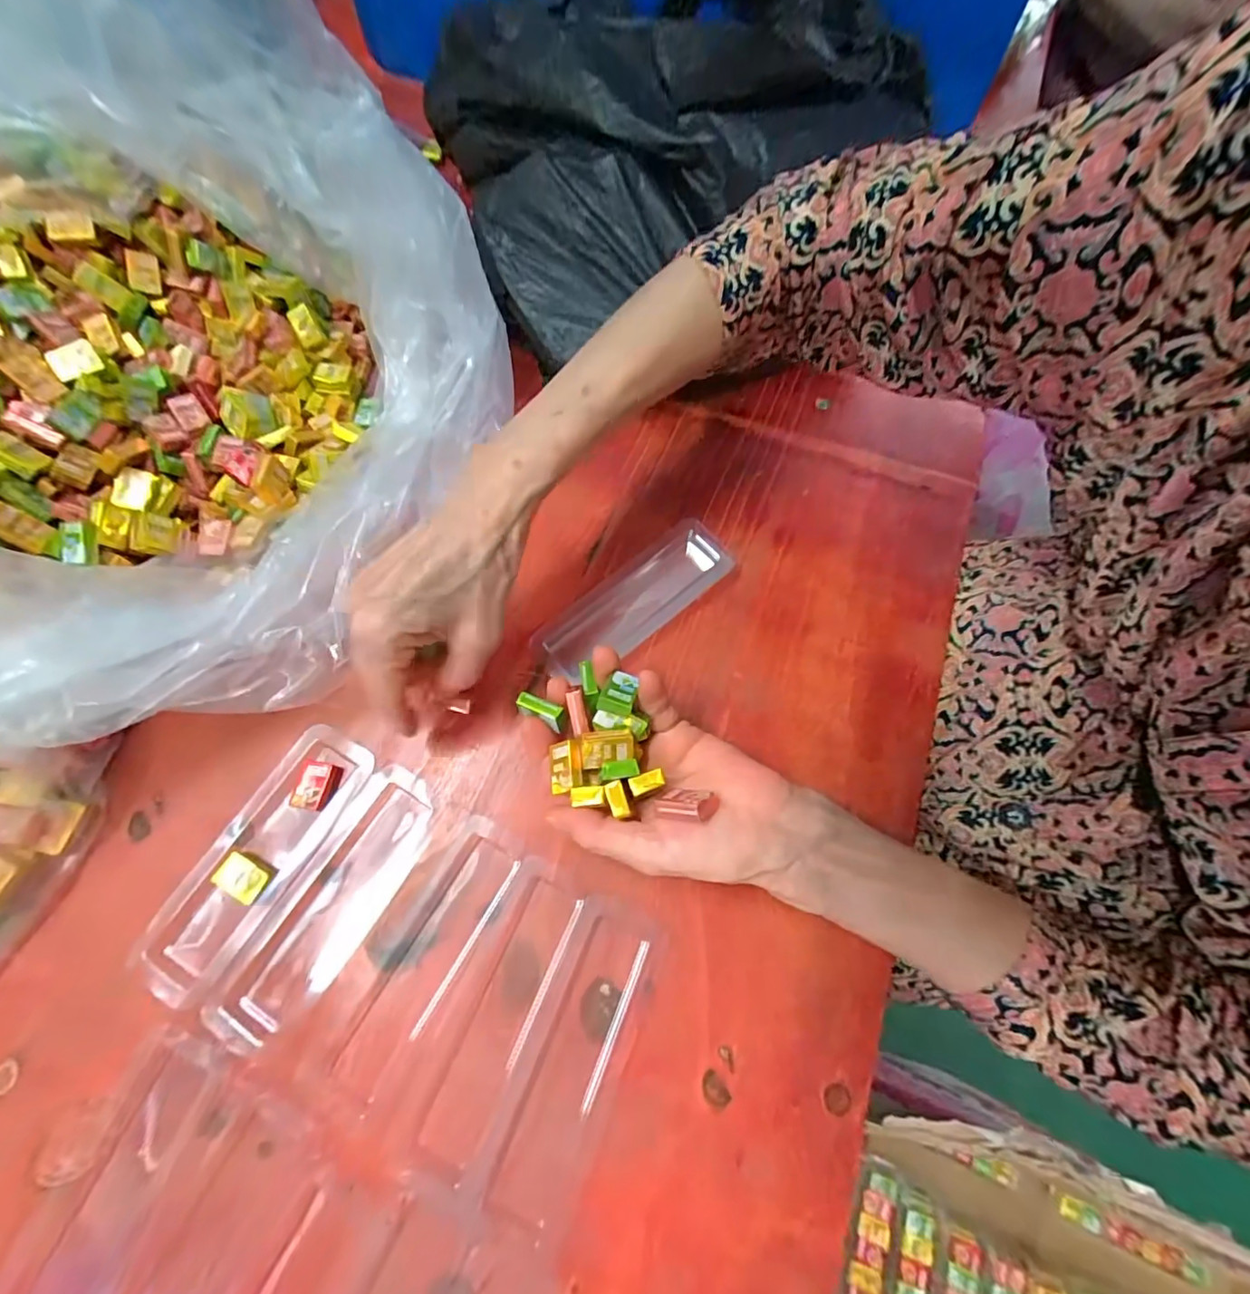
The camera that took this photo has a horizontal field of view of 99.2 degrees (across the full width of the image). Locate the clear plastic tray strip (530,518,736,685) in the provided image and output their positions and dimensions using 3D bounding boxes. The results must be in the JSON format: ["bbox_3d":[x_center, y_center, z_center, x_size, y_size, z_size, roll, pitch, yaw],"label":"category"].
[{"bbox_3d":[0.005,-0.026,0.335,0.132,0.013,0.047,-39,72,-14],"label":"clear plastic tray strip"}]

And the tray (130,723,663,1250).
[{"bbox_3d":[-0.109,0.151,0.263,0.231,0.011,0.139,27,70,11],"label":"tray"}]

